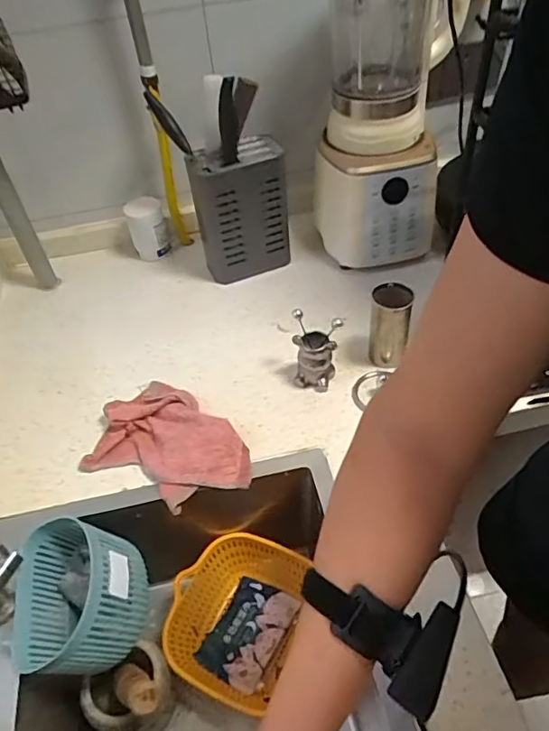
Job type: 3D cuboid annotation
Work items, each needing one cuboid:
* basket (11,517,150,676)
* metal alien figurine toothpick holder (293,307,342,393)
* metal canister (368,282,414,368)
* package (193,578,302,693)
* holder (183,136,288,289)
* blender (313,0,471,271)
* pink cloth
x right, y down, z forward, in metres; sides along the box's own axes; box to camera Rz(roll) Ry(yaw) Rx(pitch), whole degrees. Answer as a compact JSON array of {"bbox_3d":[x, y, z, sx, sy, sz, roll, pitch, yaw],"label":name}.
[{"bbox_3d":[-0.220,0.256,0.623,0.133,0.105,0.164,10,27,-36],"label":"basket"},{"bbox_3d":[0.055,-0.018,0.755,0.061,0.106,0.045,11,49,14],"label":"metal alien figurine toothpick holder"},{"bbox_3d":[0.161,-0.051,0.761,0.052,0.124,0.046,9,48,12],"label":"metal canister"},{"bbox_3d":[-0.036,0.368,0.750,0.092,0.019,0.134,21,52,22],"label":"package"},{"bbox_3d":[-0.059,-0.262,0.918,0.150,0.217,0.095,-14,48,-9],"label":"holder"},{"bbox_3d":[0.165,-0.387,0.799,0.184,0.446,0.152,7,48,13],"label":"blender"},{"bbox_3d":[-0.143,0.105,0.711,0.212,0.031,0.157,29,55,27],"label":"pink cloth"}]

